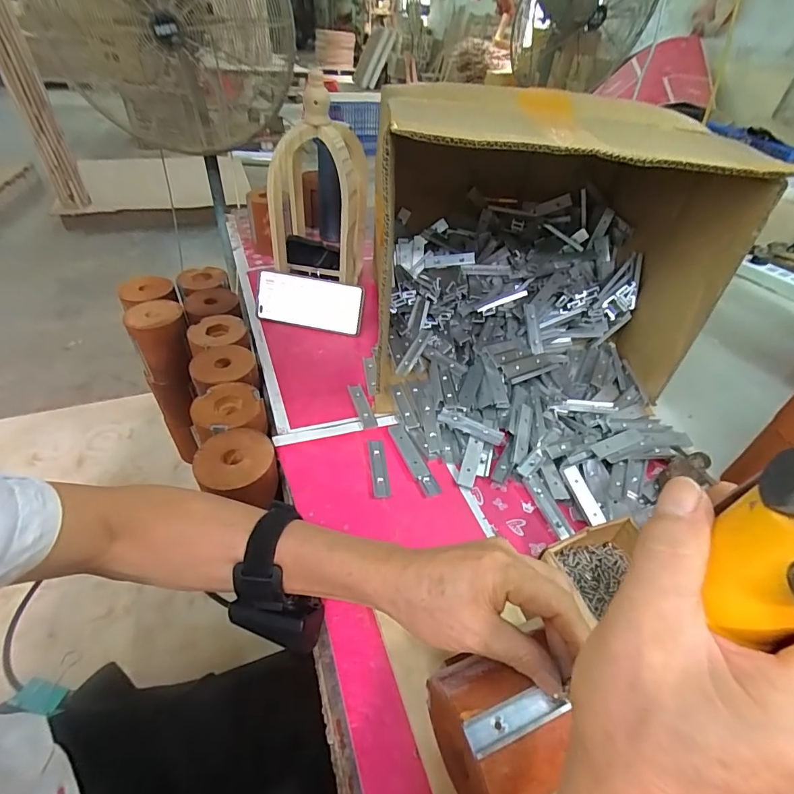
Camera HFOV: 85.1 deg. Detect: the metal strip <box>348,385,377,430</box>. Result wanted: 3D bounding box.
[{"bbox_3d":[-0.046,0.013,0.548,0.016,0.007,0.077,-14,44,-16],"label":"metal strip"}]

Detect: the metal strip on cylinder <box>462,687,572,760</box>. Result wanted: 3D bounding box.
[{"bbox_3d":[0.069,0.185,0.249,0.062,0.009,0.018,-7,43,-19],"label":"metal strip on cylinder"}]

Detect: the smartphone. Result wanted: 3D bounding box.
[{"bbox_3d":[-0.133,-0.142,0.653,0.160,0.076,0.009,10,18,2],"label":"smartphone"}]

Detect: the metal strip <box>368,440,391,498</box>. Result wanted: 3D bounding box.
[{"bbox_3d":[-0.020,0.077,0.478,0.018,0.004,0.076,-5,43,-7],"label":"metal strip"}]

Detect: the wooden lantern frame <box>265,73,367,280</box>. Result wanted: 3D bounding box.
[{"bbox_3d":[-0.116,-0.286,0.618,0.134,0.249,0.110,5,42,3],"label":"wooden lantern frame"}]

